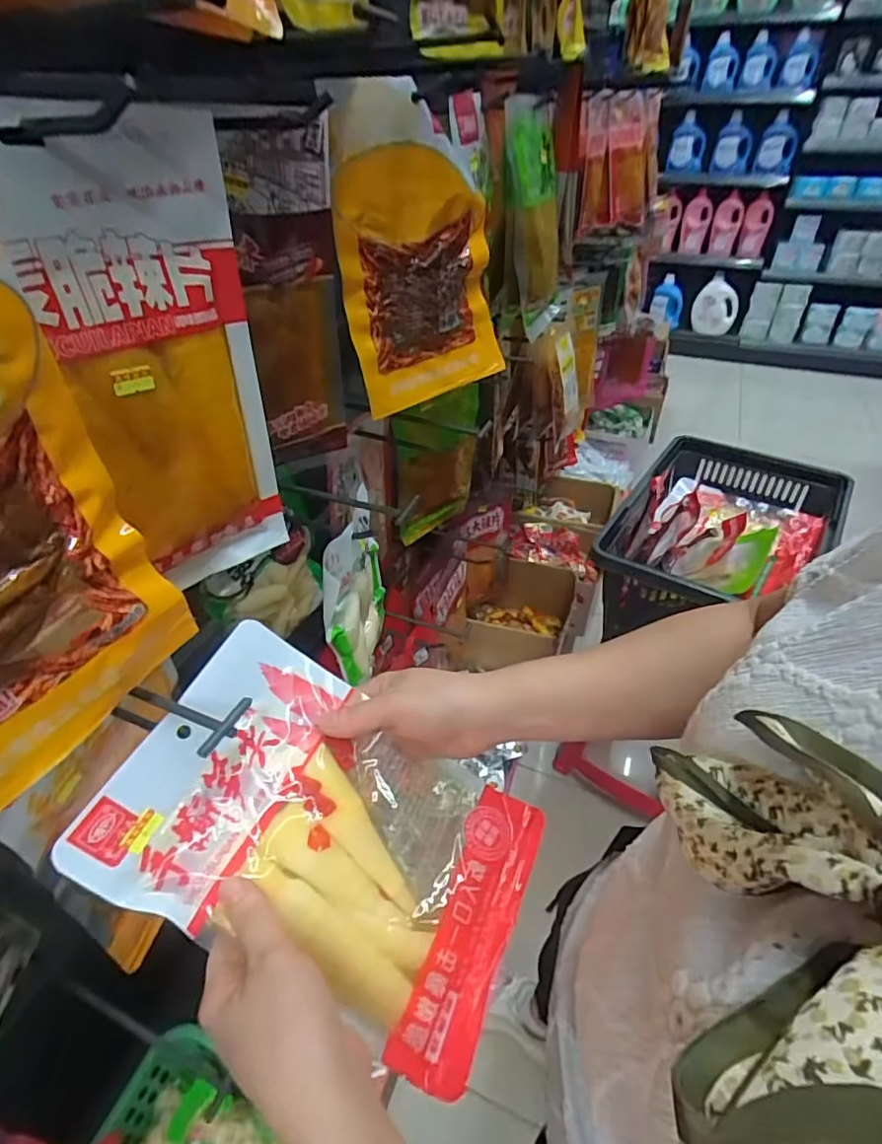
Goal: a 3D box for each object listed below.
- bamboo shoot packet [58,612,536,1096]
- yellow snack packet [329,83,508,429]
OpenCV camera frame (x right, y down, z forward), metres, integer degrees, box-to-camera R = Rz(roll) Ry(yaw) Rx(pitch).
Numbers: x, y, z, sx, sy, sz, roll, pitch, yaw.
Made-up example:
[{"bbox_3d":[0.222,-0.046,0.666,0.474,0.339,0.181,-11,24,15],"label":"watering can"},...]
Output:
[{"bbox_3d":[-0.059,0.157,0.337,0.250,0.031,0.160,34,53,-5],"label":"bamboo shoot packet"},{"bbox_3d":[-0.021,-0.281,0.504,0.160,0.240,0.033,-30,44,-24],"label":"yellow snack packet"}]

